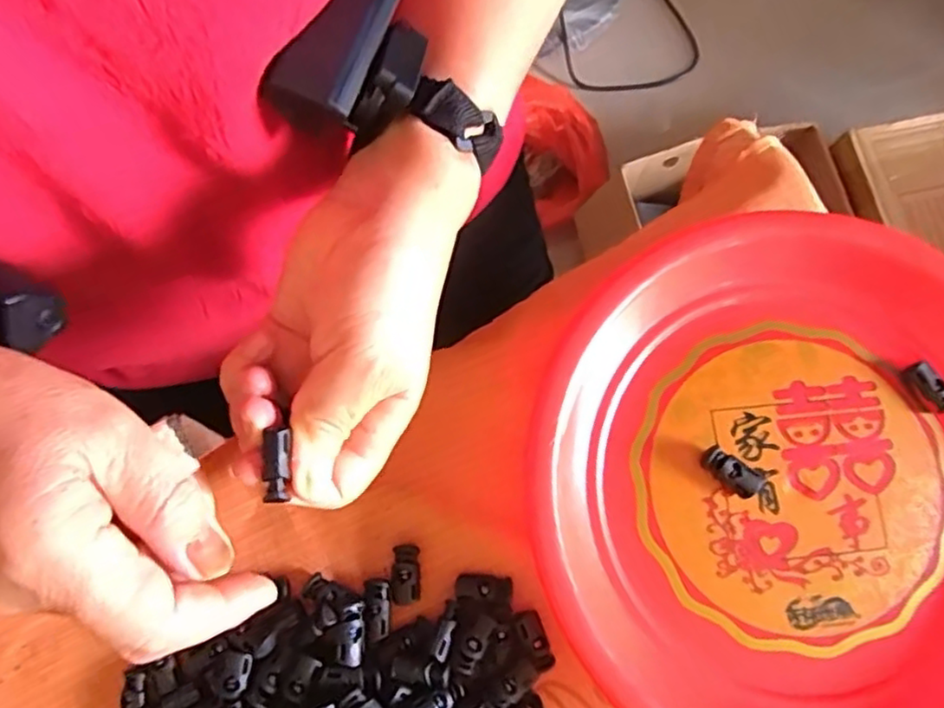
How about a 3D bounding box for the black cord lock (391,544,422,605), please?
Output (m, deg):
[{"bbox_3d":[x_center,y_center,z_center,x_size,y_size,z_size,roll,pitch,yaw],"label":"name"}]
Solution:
[{"bbox_3d":[-0.032,0.107,0.328,0.014,0.007,0.026,-4,78,-1],"label":"black cord lock"}]

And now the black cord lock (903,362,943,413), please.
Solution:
[{"bbox_3d":[0.230,0.017,0.338,0.011,0.006,0.028,-35,80,-7],"label":"black cord lock"}]

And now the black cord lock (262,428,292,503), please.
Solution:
[{"bbox_3d":[-0.073,0.041,0.250,0.009,0.007,0.027,-3,78,0],"label":"black cord lock"}]

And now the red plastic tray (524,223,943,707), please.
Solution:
[{"bbox_3d":[0.156,0.065,0.315,0.253,0.033,0.241,8,78,2],"label":"red plastic tray"}]

